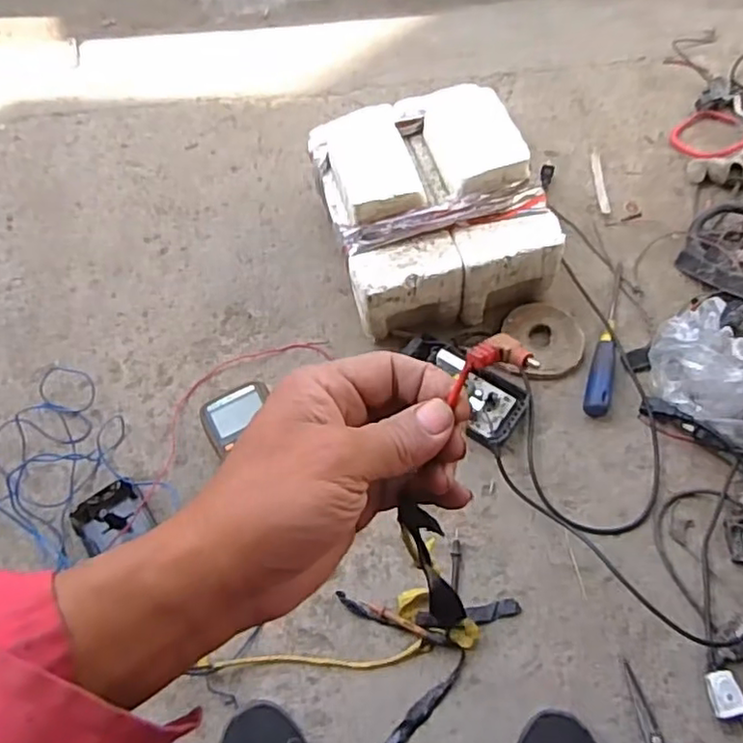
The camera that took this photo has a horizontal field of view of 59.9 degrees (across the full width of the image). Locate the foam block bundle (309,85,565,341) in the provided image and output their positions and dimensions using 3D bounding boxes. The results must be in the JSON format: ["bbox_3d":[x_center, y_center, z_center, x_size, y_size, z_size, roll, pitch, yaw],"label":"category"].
[{"bbox_3d":[0.073,-0.217,0.858,0.253,0.166,0.293,-18,65,-4],"label":"foam block bundle"}]

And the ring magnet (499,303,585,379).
[{"bbox_3d":[0.223,-0.040,0.840,0.102,0.014,0.110,1,65,4],"label":"ring magnet"}]

